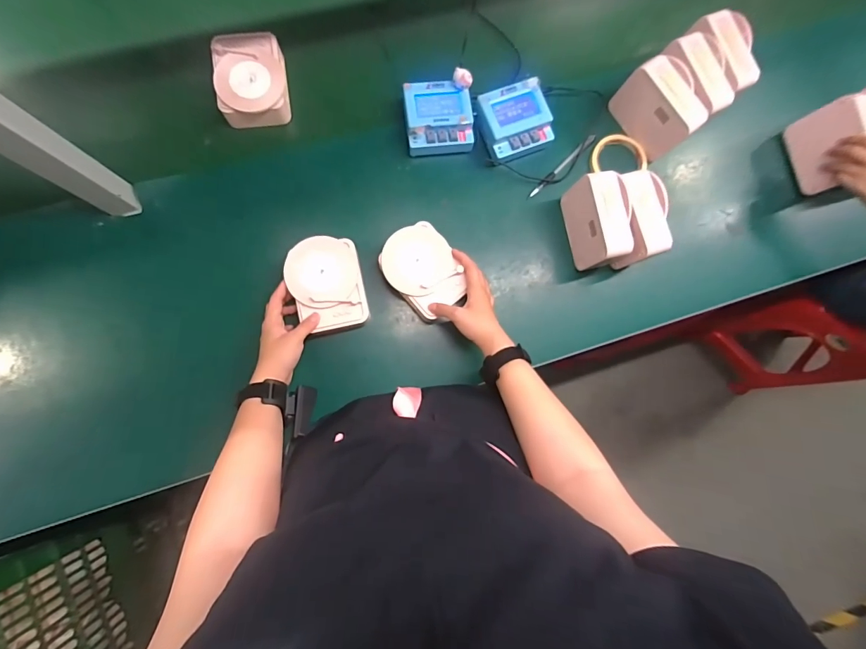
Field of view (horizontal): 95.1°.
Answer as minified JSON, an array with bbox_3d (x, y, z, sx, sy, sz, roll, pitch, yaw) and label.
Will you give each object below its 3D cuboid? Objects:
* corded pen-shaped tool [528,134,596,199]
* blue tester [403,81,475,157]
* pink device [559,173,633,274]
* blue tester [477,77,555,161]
[{"bbox_3d":[0.214,-0.262,0.655,0.154,0.009,0.012,-43,89,-8],"label":"corded pen-shaped tool"},{"bbox_3d":[0.008,-0.325,0.628,0.102,0.048,0.103,-6,84,-5],"label":"blue tester"},{"bbox_3d":[0.250,-0.154,0.608,0.057,0.109,0.121,-13,85,-6],"label":"pink device"},{"bbox_3d":[0.130,-0.322,0.631,0.108,0.045,0.102,-22,86,-7],"label":"blue tester"}]

